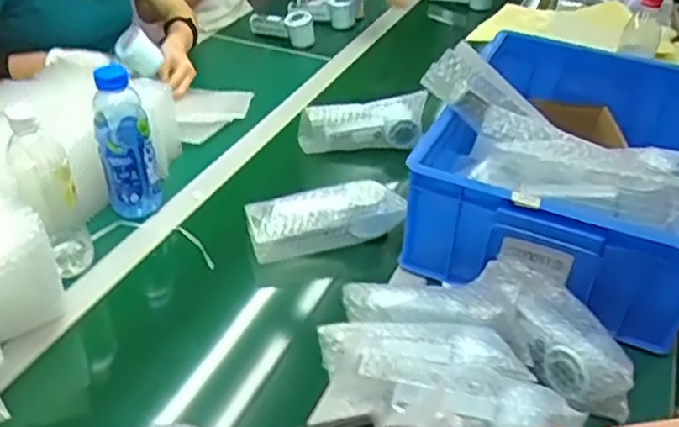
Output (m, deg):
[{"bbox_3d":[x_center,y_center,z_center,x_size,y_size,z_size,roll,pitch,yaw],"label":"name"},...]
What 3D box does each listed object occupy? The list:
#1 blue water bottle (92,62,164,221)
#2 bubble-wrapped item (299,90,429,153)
[{"bbox_3d":[-0.286,-0.096,0.863,0.071,0.214,0.059,-10,39,-17],"label":"blue water bottle"},{"bbox_3d":[0.035,-0.141,1.049,0.213,0.078,0.055,-13,40,-20],"label":"bubble-wrapped item"}]

